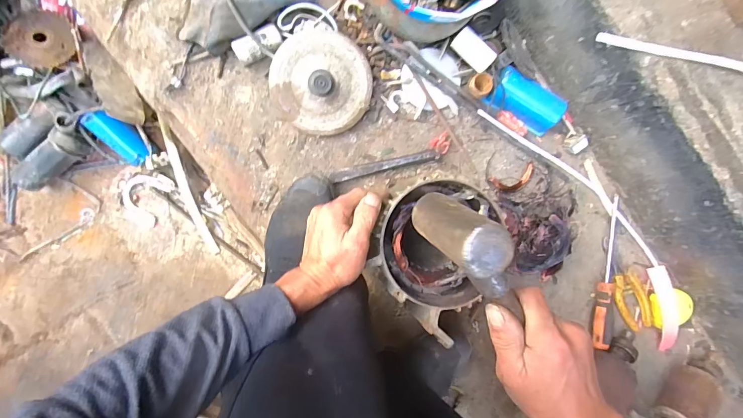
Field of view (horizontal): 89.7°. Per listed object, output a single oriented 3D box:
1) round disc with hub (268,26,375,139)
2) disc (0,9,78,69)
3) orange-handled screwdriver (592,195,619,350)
[{"bbox_3d":[-0.071,-0.181,0.538,0.146,0.042,0.146,-2,107,-7],"label":"round disc with hub"},{"bbox_3d":[-0.523,-0.271,0.594,0.095,0.013,0.090,0,89,-9],"label":"disc"},{"bbox_3d":[0.399,0.105,0.621,0.030,0.031,0.248,14,87,-8],"label":"orange-handled screwdriver"}]

